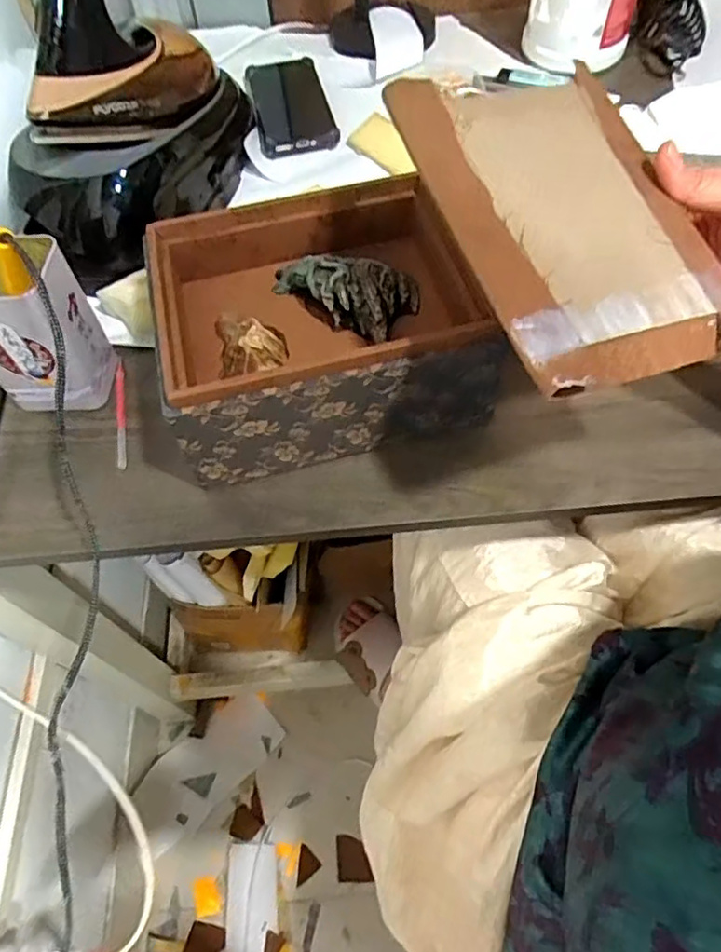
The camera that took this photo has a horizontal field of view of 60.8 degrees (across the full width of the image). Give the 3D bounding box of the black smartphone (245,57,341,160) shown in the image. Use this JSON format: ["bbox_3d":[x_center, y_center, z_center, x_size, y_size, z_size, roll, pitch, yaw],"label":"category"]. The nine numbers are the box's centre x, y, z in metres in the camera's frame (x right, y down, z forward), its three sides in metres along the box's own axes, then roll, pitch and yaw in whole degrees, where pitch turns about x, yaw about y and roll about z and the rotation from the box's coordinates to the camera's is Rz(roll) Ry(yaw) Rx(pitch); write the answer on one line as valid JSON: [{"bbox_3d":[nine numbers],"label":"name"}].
[{"bbox_3d":[-0.076,-0.402,0.666,0.080,0.023,0.171,-11,60,-4],"label":"black smartphone"}]

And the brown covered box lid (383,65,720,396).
[{"bbox_3d":[0.110,-0.138,0.322,0.132,0.010,0.193,-16,72,-15],"label":"brown covered box lid"}]

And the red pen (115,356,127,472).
[{"bbox_3d":[-0.183,-0.051,0.469,0.008,0.008,0.104,-11,60,-4],"label":"red pen"}]

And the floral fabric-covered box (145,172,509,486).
[{"bbox_3d":[-0.028,-0.108,0.445,0.210,0.096,0.172,-13,60,-5],"label":"floral fabric-covered box"}]

